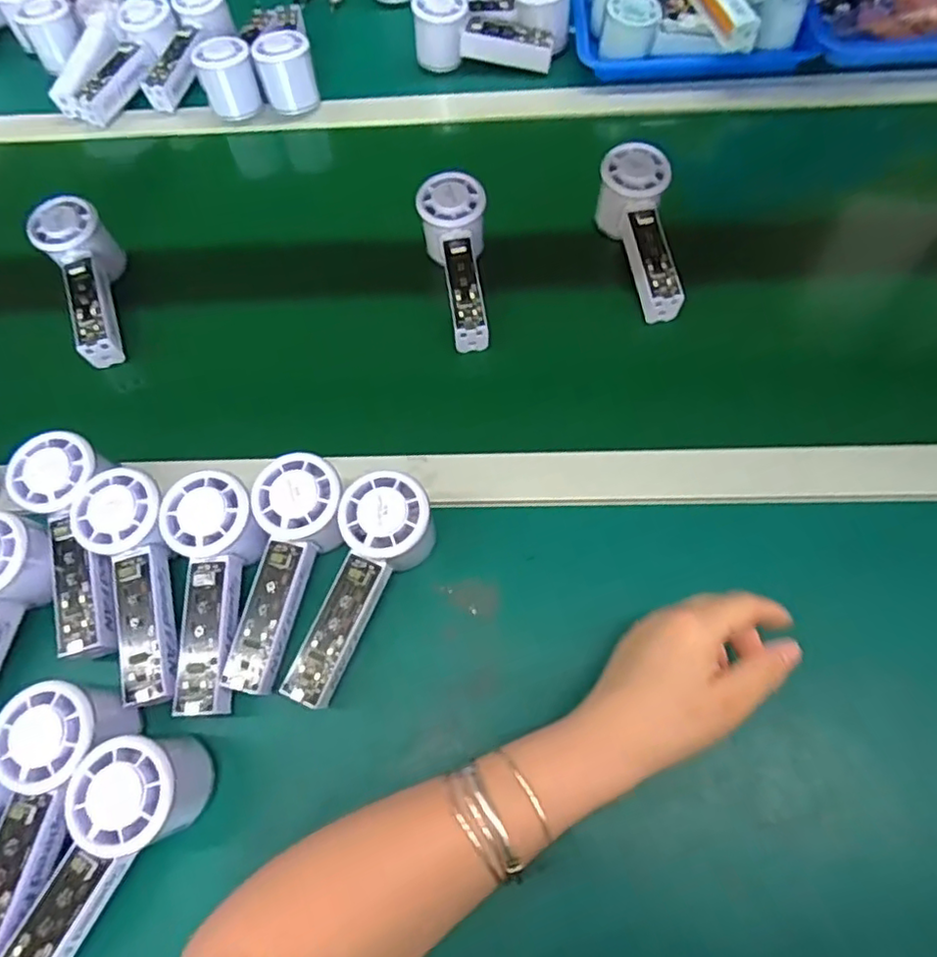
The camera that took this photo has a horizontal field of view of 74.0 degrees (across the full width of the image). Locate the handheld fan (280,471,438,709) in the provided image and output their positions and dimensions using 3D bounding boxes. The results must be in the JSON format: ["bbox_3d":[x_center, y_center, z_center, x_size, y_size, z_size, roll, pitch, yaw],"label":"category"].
[{"bbox_3d":[-0.070,0.070,0.407,0.052,0.057,0.146,22,80,13],"label":"handheld fan"}]

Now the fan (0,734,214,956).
[{"bbox_3d":[-0.207,0.210,0.341,0.056,0.063,0.153,34,71,18],"label":"fan"}]

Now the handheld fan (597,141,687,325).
[{"bbox_3d":[0.151,-0.208,0.535,0.050,0.048,0.156,-11,79,-2],"label":"handheld fan"}]

